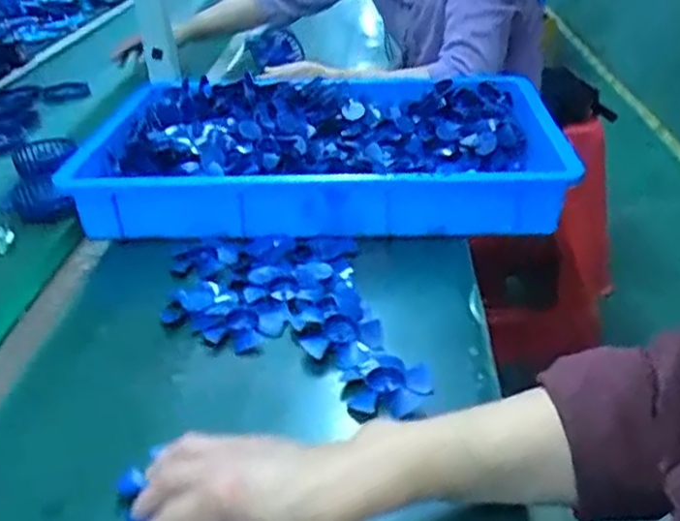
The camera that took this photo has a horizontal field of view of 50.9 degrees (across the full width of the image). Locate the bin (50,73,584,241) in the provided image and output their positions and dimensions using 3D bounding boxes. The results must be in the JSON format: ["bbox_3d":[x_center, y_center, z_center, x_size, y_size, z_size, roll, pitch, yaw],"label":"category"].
[{"bbox_3d":[-0.025,-0.152,0.927,0.549,0.102,0.445,-2,30,2],"label":"bin"}]

